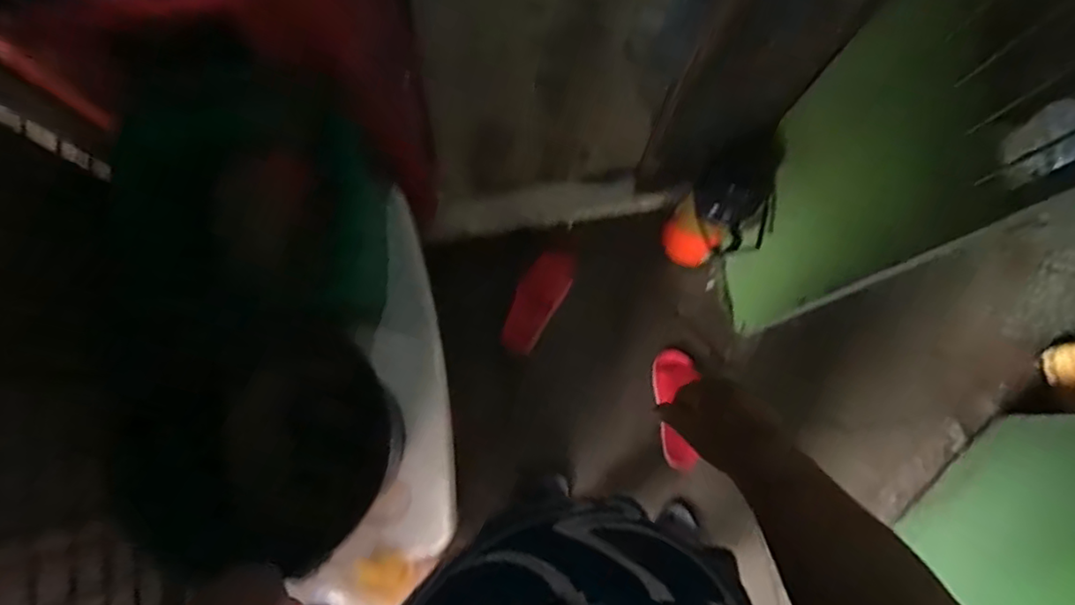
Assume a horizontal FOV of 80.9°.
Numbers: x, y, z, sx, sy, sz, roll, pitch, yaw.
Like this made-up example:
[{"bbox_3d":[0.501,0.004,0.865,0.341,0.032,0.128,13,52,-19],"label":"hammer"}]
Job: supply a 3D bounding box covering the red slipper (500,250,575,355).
[{"bbox_3d":[-0.003,-0.003,1.480,0.106,0.040,0.244,32,82,6],"label":"red slipper"}]

